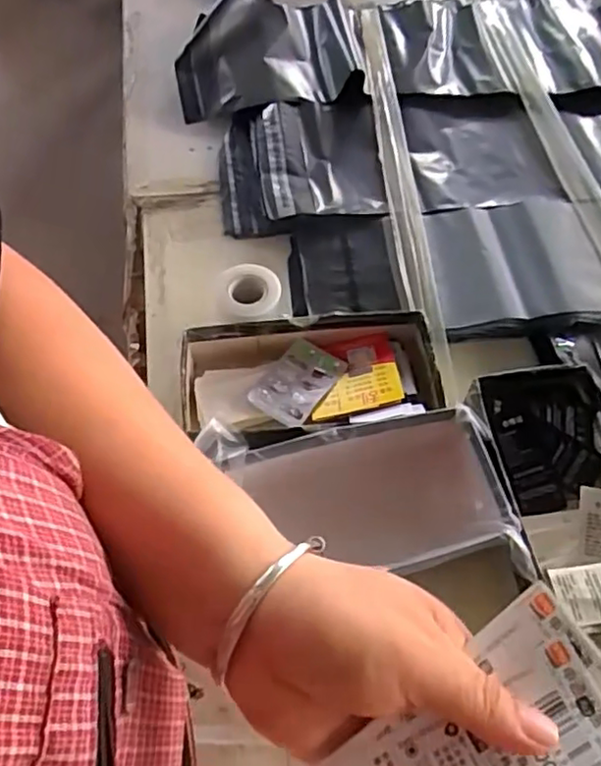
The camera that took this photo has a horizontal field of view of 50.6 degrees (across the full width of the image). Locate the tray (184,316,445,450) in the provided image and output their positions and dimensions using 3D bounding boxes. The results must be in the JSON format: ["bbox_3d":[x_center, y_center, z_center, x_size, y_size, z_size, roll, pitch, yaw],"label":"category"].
[{"bbox_3d":[0.010,0.003,0.554,0.219,0.050,0.118,-6,60,-5],"label":"tray"}]

